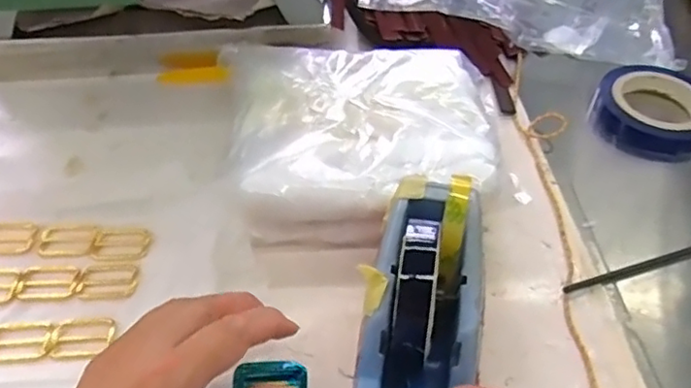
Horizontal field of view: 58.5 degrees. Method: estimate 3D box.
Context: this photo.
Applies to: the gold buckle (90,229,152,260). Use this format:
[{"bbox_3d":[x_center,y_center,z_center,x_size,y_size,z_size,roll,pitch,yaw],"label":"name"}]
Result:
[{"bbox_3d":[-0.187,0.042,0.515,0.049,0.004,0.030,-3,48,-3],"label":"gold buckle"}]

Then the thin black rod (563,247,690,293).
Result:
[{"bbox_3d":[0.238,0.057,0.491,0.141,0.005,0.009,-14,51,-12],"label":"thin black rod"}]

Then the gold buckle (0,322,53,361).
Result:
[{"bbox_3d":[-0.239,0.107,0.453,0.045,0.004,0.031,-4,48,-5],"label":"gold buckle"}]

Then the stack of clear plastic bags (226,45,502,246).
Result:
[{"bbox_3d":[0.016,-0.053,0.549,0.235,0.060,0.214,-2,48,-2],"label":"stack of clear plastic bags"}]

